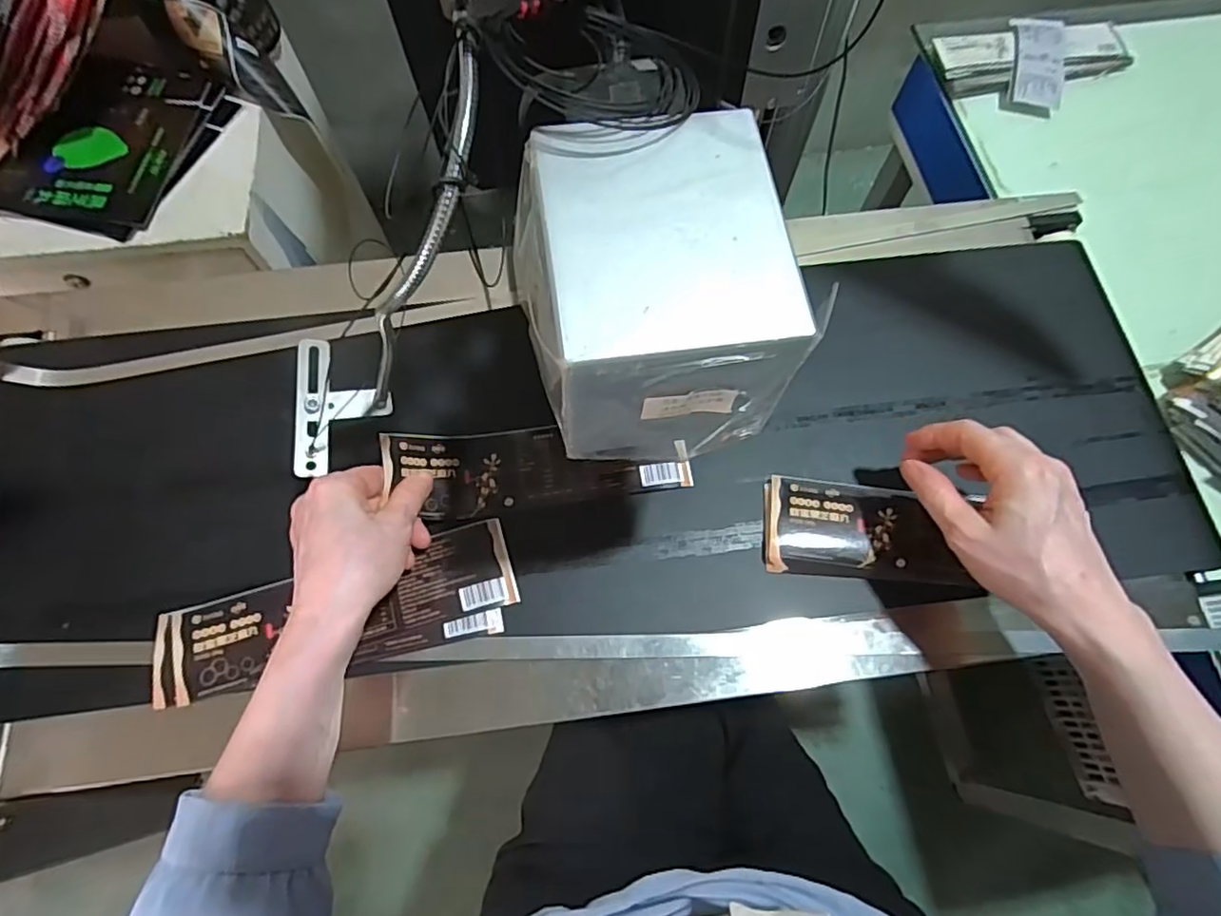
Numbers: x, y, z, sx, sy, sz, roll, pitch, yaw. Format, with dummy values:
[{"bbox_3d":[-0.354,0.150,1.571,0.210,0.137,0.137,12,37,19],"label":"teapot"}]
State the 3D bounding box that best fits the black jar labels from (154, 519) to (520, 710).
[{"bbox_3d":[-0.189,0.109,0.441,0.241,0.015,0.083,-11,70,-5],"label":"black jar labels"}]

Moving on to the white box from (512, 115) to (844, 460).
[{"bbox_3d":[0.021,-0.068,0.280,0.110,0.091,0.126,-5,69,-4],"label":"white box"}]

